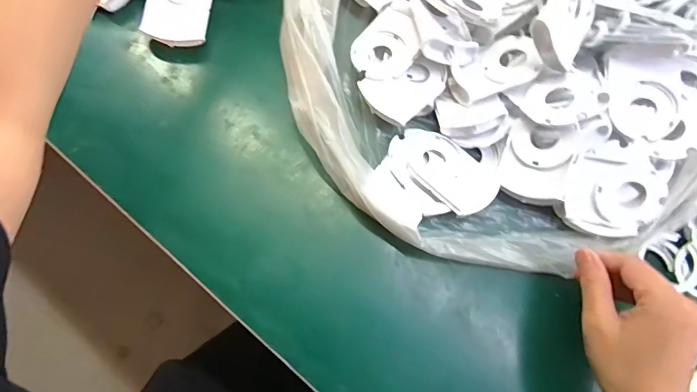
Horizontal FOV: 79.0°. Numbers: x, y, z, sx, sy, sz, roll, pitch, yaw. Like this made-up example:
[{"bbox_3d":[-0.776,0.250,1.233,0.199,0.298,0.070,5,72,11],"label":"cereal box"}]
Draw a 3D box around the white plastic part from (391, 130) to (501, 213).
[{"bbox_3d":[0.087,-0.028,0.382,0.096,0.023,0.060,42,73,9],"label":"white plastic part"}]

